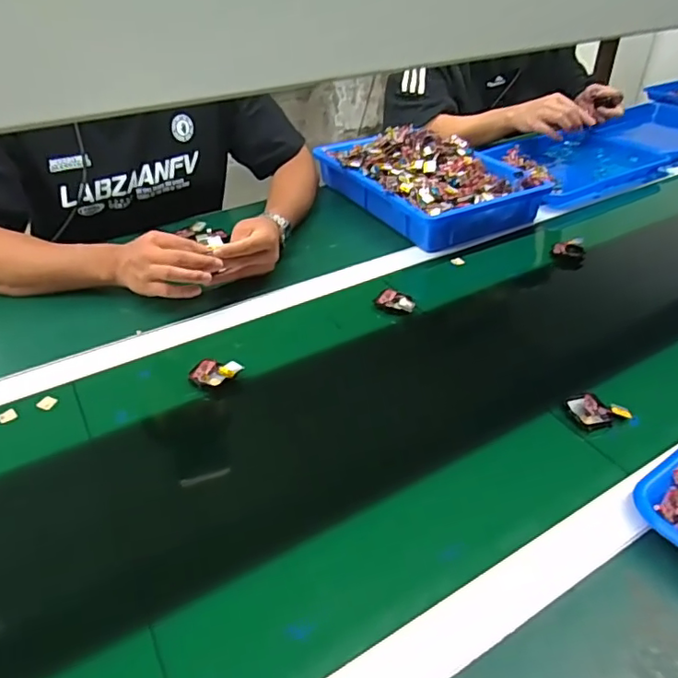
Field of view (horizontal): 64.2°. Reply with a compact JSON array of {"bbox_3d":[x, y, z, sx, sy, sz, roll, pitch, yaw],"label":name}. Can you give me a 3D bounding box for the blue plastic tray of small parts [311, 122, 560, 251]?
[{"bbox_3d":[0.141,-0.277,0.928,0.241,0.076,0.347,-21,41,-25],"label":"blue plastic tray of small parts"}]

